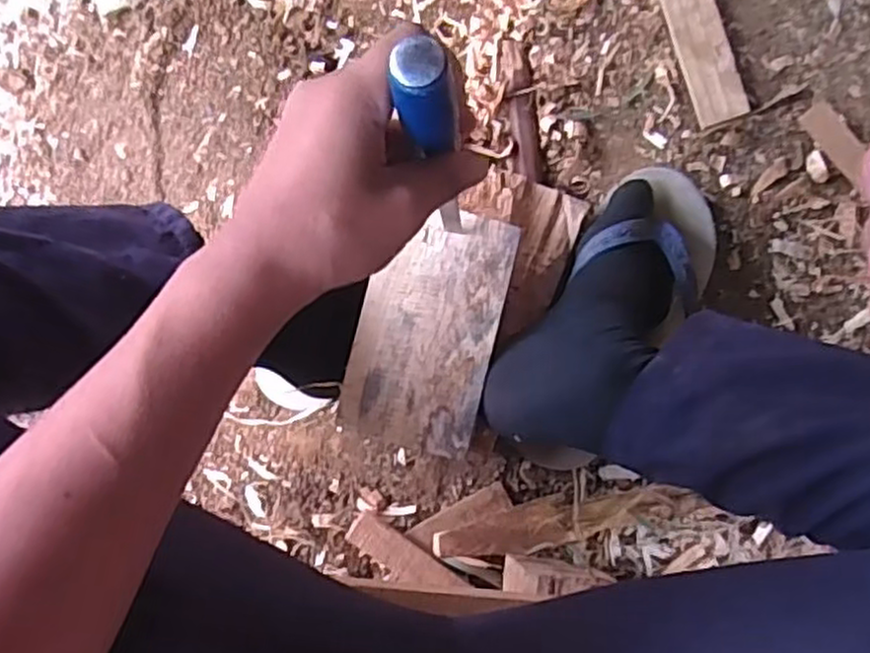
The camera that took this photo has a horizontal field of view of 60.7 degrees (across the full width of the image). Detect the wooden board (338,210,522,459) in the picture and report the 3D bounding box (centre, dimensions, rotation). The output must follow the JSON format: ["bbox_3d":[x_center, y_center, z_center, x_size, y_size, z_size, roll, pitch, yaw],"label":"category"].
[{"bbox_3d":[-0.005,0.001,0.496,0.090,0.015,0.156,14,91,0],"label":"wooden board"}]

